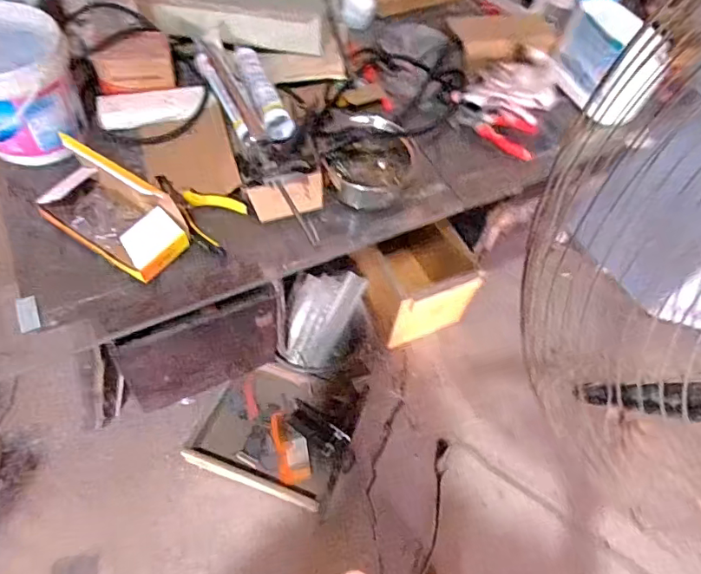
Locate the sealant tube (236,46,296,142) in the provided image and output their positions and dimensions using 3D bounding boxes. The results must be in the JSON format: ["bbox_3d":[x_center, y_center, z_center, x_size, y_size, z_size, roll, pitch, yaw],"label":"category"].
[{"bbox_3d":[-0.156,-0.364,0.902,0.054,0.054,0.270,-15,61,-16],"label":"sealant tube"}]

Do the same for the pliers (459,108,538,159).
[{"bbox_3d":[0.283,-0.302,0.970,0.153,0.025,0.085,26,58,10],"label":"pliers"}]

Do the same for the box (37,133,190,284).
[{"bbox_3d":[-0.343,-0.109,0.714,0.206,0.126,0.110,32,59,13],"label":"box"}]

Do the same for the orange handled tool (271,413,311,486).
[{"bbox_3d":[-0.161,0.432,1.371,0.085,0.020,0.190,-10,64,-9],"label":"orange handled tool"}]

